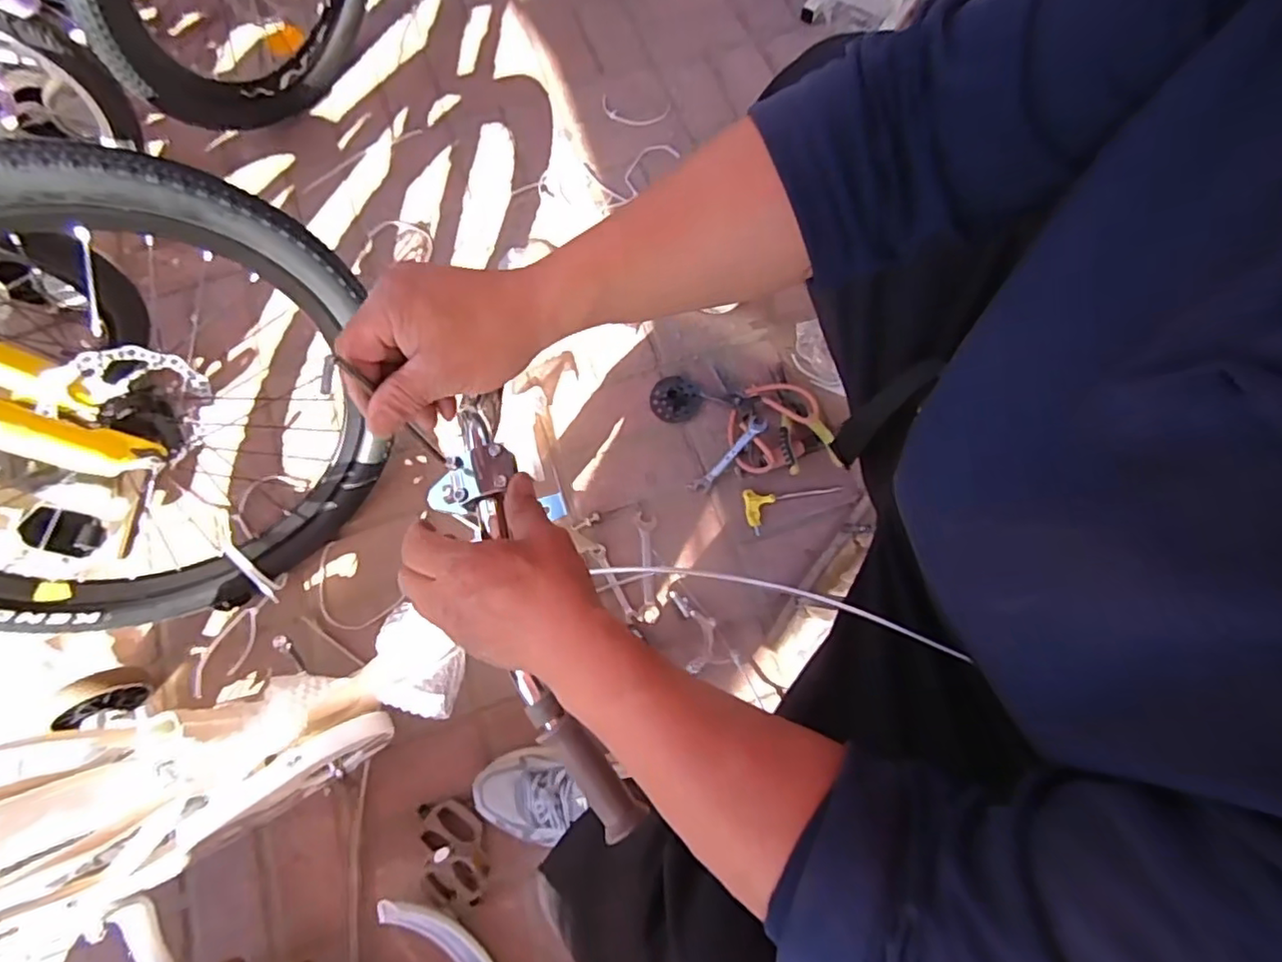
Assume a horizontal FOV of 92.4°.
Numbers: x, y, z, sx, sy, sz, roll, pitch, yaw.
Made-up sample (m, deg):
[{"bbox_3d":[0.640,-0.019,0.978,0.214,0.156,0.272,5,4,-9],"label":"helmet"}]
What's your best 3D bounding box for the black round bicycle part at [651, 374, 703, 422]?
[{"bbox_3d":[0.053,-0.127,0.950,0.075,0.009,0.072,-7,73,-2],"label":"black round bicycle part"}]

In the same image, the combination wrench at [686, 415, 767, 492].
[{"bbox_3d":[0.128,-0.038,0.910,0.027,0.015,0.148,44,91,10],"label":"combination wrench"}]

